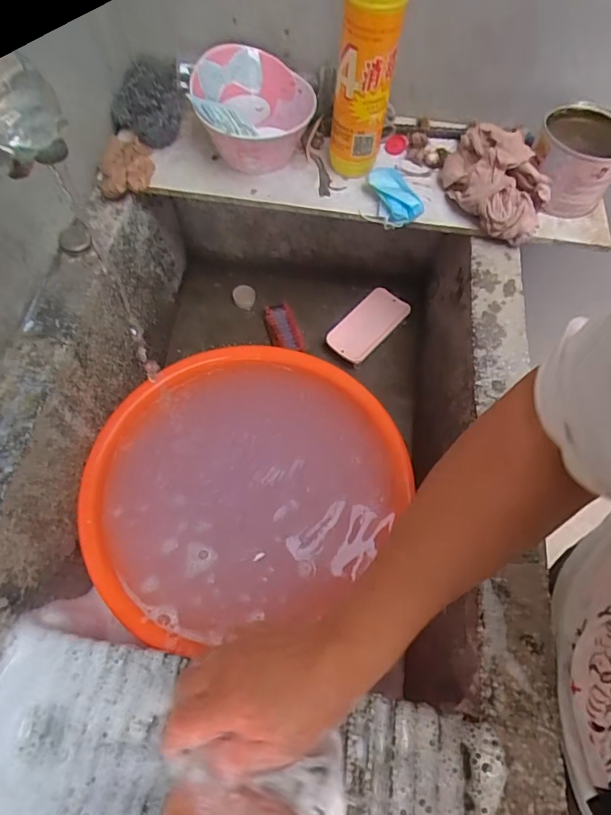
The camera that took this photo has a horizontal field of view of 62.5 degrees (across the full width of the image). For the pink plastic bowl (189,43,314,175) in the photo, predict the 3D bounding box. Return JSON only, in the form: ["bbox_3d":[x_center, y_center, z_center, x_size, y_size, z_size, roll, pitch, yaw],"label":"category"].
[{"bbox_3d":[-0.061,-0.347,0.589,0.130,0.077,0.126,1,62,-1],"label":"pink plastic bowl"}]

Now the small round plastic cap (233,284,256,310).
[{"bbox_3d":[-0.095,-0.176,0.791,0.031,0.026,0.030,1,62,-1],"label":"small round plastic cap"}]

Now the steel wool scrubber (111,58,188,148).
[{"bbox_3d":[-0.192,-0.371,0.611,0.086,0.044,0.107,-15,64,-9],"label":"steel wool scrubber"}]

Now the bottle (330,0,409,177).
[{"bbox_3d":[0.063,-0.356,0.514,0.061,0.232,0.059,7,63,2],"label":"bottle"}]

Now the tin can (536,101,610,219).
[{"bbox_3d":[0.308,-0.283,0.579,0.095,0.075,0.108,30,66,14],"label":"tin can"}]

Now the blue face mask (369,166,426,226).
[{"bbox_3d":[0.102,-0.246,0.581,0.042,0.019,0.078,-15,64,-9],"label":"blue face mask"}]

